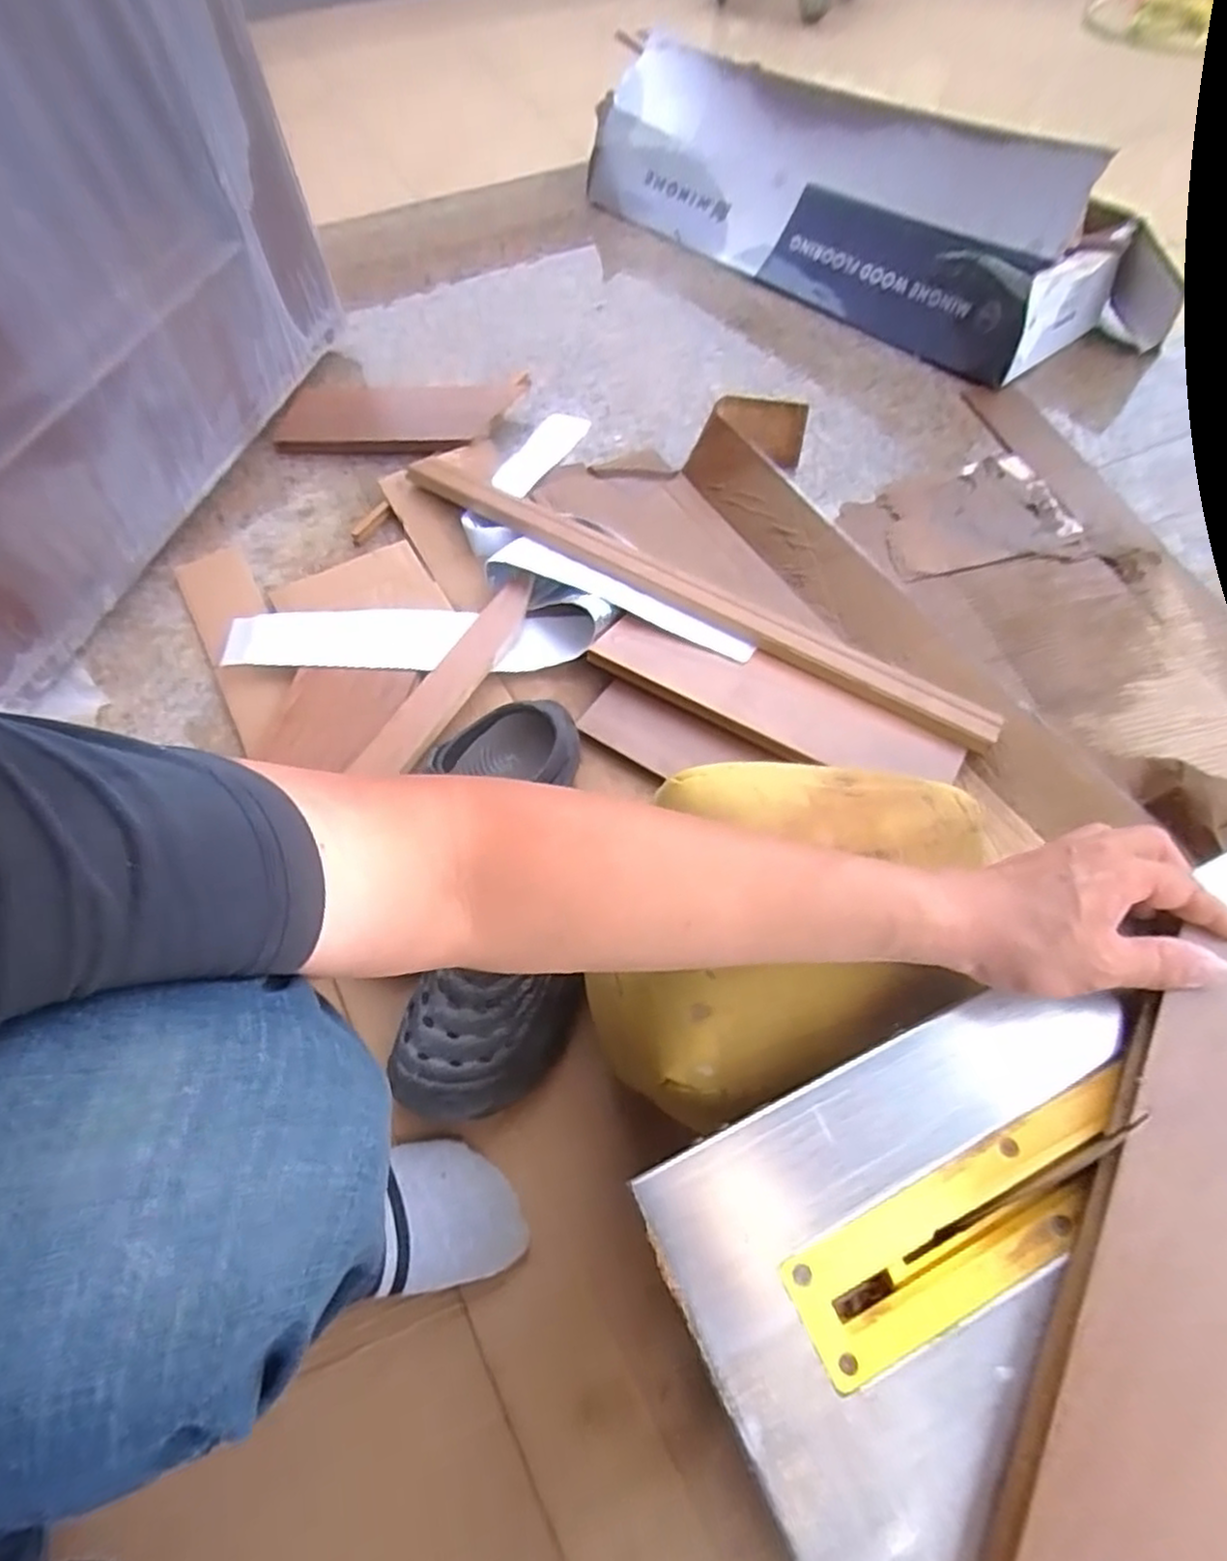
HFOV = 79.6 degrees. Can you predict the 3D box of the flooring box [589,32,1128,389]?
[{"bbox_3d":[0.346,-1.021,1.279,0.252,0.237,0.989,-39,64,-21],"label":"flooring box"}]

